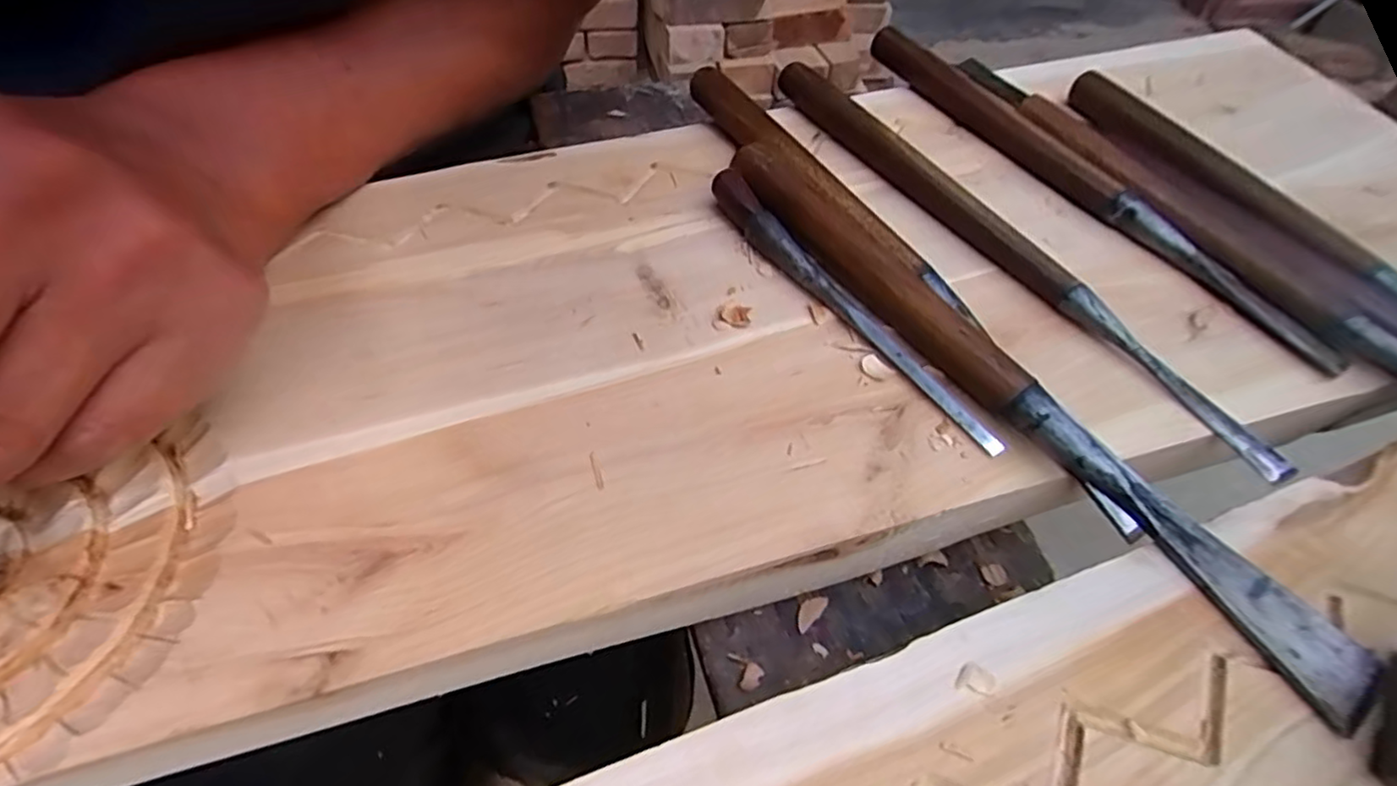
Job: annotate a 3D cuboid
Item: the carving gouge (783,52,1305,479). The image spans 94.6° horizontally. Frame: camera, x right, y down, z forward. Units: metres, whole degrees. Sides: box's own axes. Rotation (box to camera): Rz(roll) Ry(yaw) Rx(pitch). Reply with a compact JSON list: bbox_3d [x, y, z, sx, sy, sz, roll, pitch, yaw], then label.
[{"bbox_3d":[0.118,-0.069,0.261,0.012,0.018,0.253,-27,59,-23],"label":"carving gouge"}]

